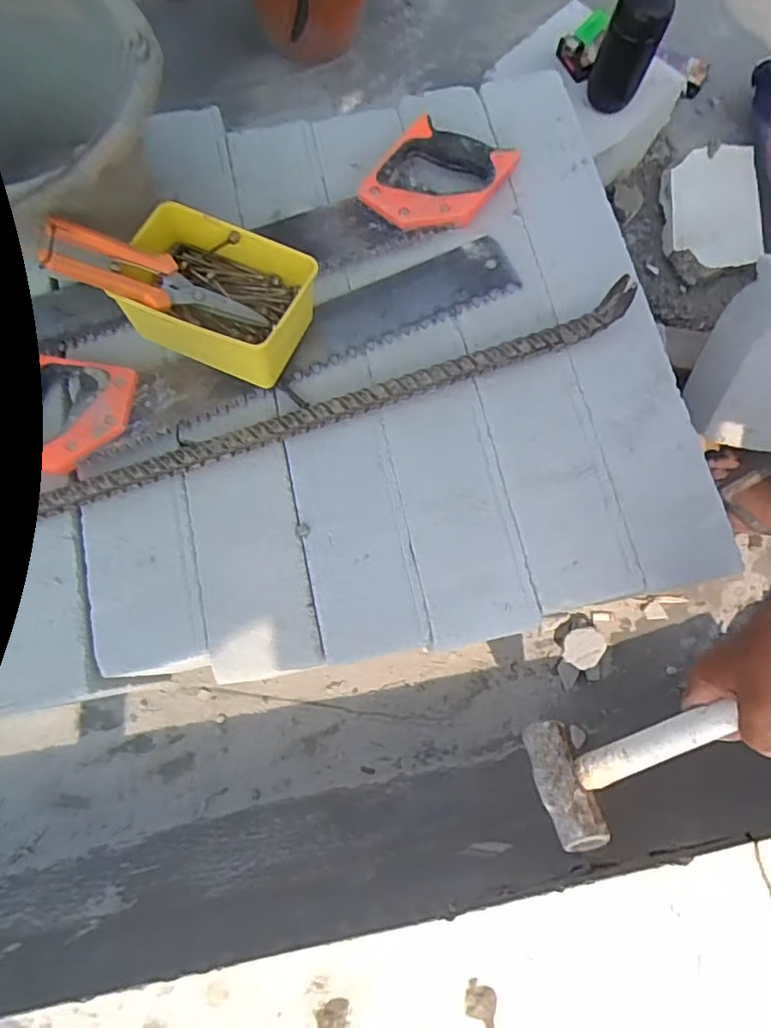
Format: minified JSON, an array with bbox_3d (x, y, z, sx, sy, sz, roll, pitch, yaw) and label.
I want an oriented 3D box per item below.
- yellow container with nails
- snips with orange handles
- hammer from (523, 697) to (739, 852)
[{"bbox_3d":[-0.158,-0.203,0.545,0.159,0.089,0.114,18,76,3],"label":"yellow container with nails"},{"bbox_3d":[-0.197,-0.204,0.509,0.183,0.016,0.052,12,74,-31],"label":"snips with orange handles"},{"bbox_3d":[0.251,0.171,0.451,0.285,0.053,0.087,-32,77,20],"label":"hammer"}]

